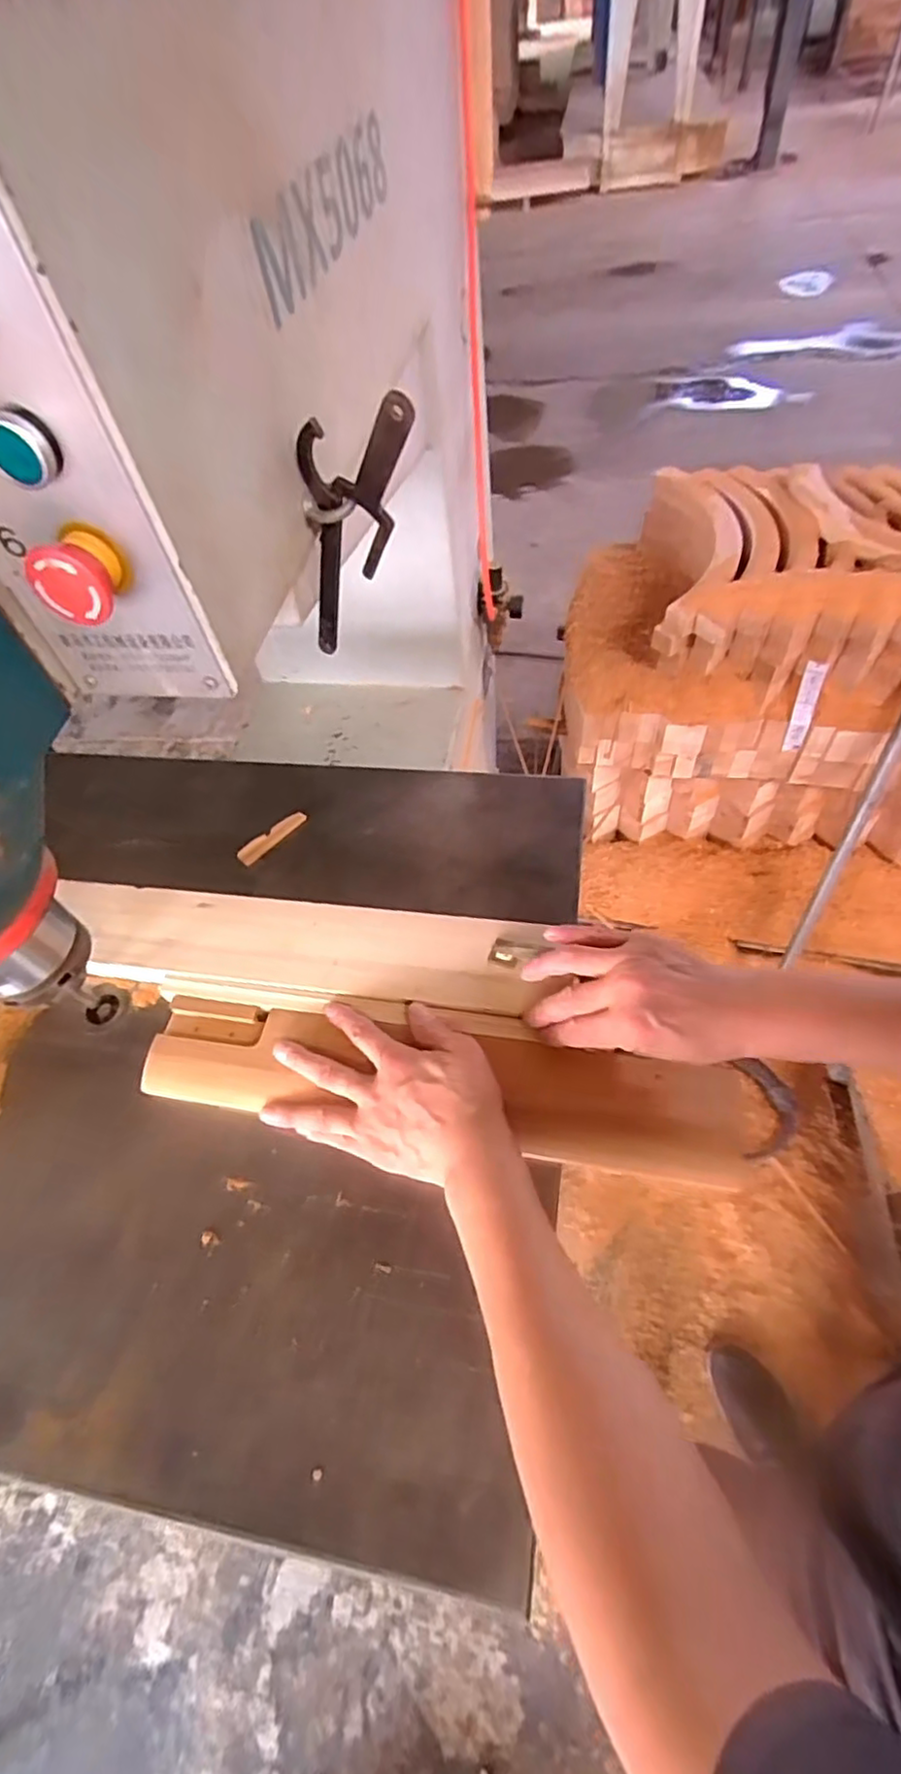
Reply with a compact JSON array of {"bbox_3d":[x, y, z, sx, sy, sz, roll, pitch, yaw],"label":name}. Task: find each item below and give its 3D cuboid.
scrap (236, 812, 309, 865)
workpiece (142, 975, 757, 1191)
[{"bbox_3d":[-0.179,-0.051,0.666,0.077,0.008,0.021,-40,60,-19],"label":"scrap"},{"bbox_3d":[-0.016,0.139,0.500,0.452,0.032,0.095,7,56,11],"label":"workpiece"}]

